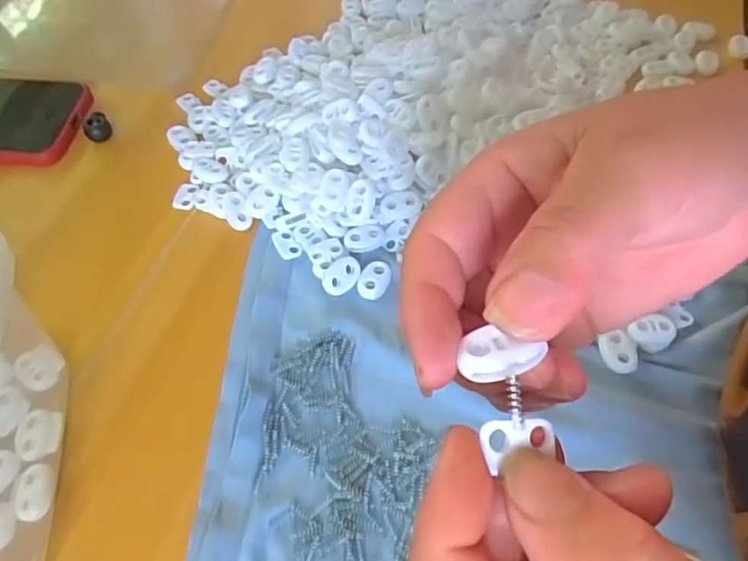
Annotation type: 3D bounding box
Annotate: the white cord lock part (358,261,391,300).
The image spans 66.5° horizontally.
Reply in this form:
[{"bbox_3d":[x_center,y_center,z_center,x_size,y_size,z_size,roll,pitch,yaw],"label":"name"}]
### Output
[{"bbox_3d":[0.000,0.000,0.294,0.015,0.005,0.022,22,59,13],"label":"white cord lock part"}]

